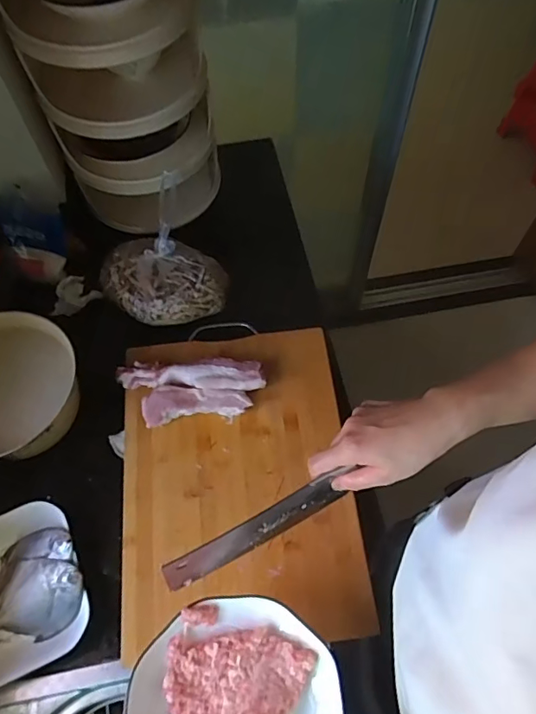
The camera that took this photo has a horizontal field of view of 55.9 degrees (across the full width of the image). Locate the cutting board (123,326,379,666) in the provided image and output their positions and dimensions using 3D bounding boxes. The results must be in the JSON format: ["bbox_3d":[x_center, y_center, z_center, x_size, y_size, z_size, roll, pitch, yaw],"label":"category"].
[{"bbox_3d":[-0.040,0.143,0.650,0.285,0.028,0.389,-7,62,-3],"label":"cutting board"}]

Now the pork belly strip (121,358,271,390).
[{"bbox_3d":[-0.107,0.029,0.693,0.198,0.035,0.045,-2,62,0],"label":"pork belly strip"}]

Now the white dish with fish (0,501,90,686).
[{"bbox_3d":[-0.305,0.280,0.591,0.179,0.051,0.169,-23,64,-11],"label":"white dish with fish"}]

